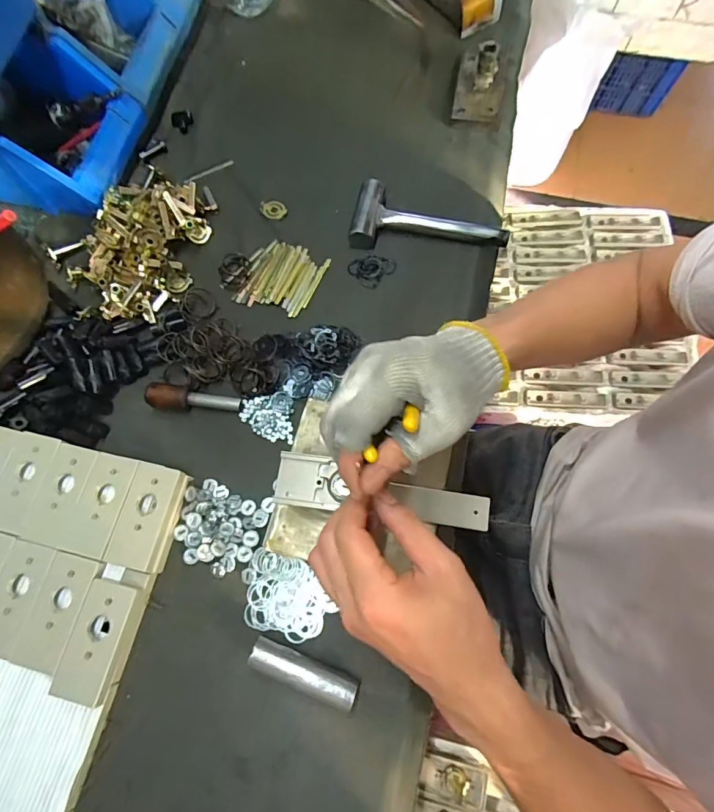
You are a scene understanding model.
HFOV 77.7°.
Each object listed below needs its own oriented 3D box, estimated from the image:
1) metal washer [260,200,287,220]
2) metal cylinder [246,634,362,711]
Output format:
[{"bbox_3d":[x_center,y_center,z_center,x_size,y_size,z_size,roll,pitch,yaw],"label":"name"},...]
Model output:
[{"bbox_3d":[-0.102,-0.239,0.541,0.035,0.010,0.019,21,74,8],"label":"metal washer"},{"bbox_3d":[-0.045,0.224,0.375,0.092,0.023,0.022,22,74,7],"label":"metal cylinder"}]

